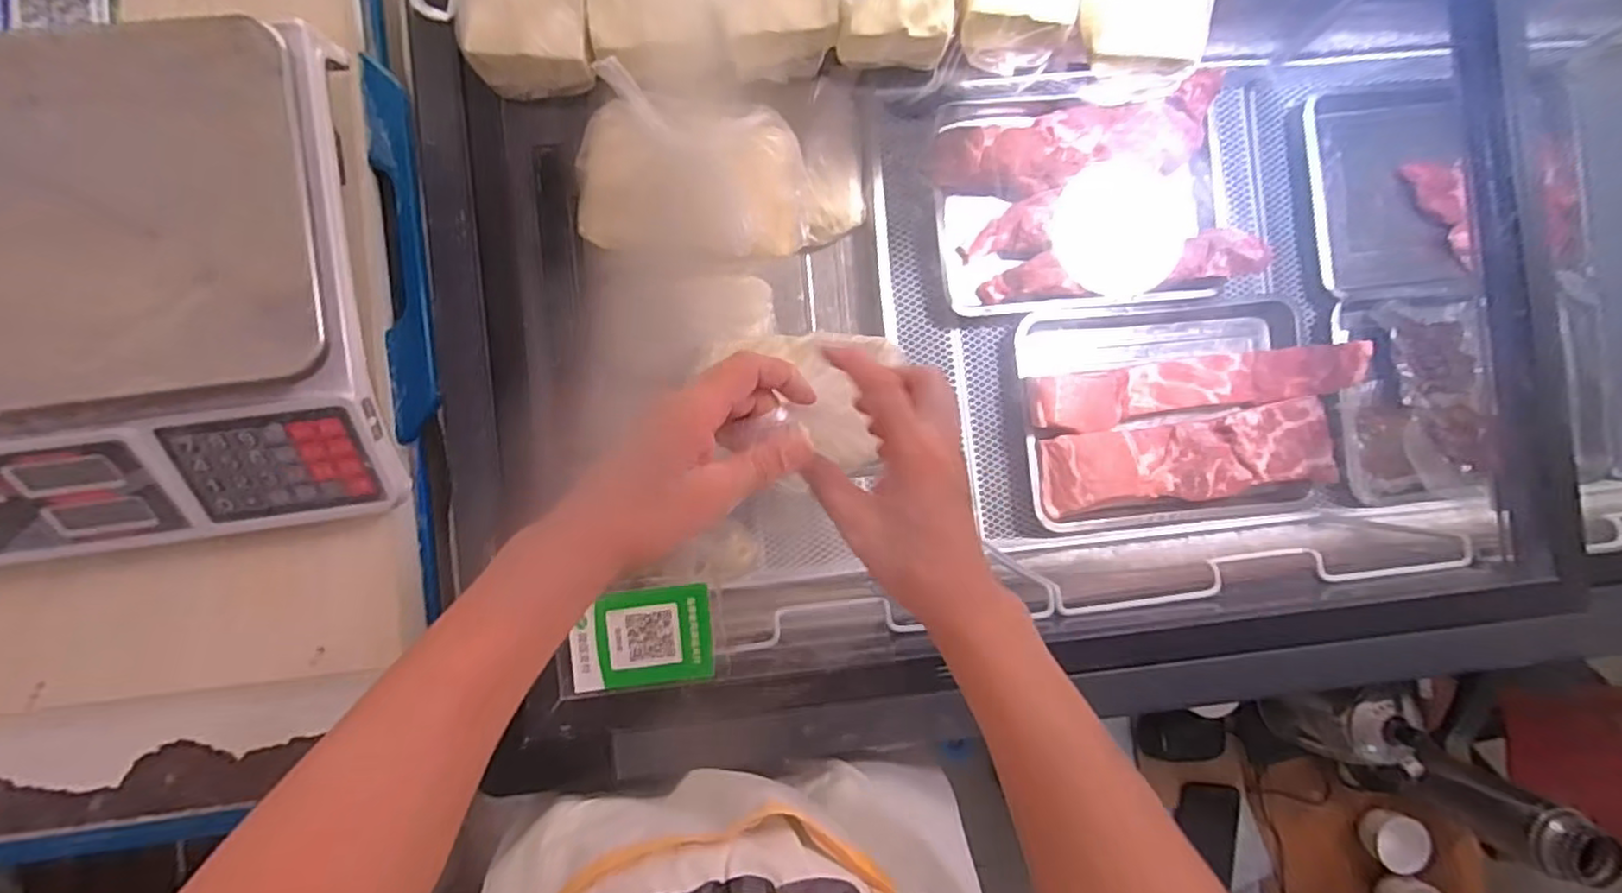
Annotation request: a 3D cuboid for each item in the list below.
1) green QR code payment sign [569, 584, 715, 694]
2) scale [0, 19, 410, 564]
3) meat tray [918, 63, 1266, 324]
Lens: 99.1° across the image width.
[{"bbox_3d":[-0.142,0.162,0.584,0.115,0.009,0.079,-6,89,-4],"label":"green QR code payment sign"},{"bbox_3d":[-0.464,-0.088,0.452,0.339,0.114,0.312,-10,89,-4],"label":"scale"},{"bbox_3d":[0.368,-0.321,0.900,0.392,0.070,0.261,-4,89,-3],"label":"meat tray"}]

